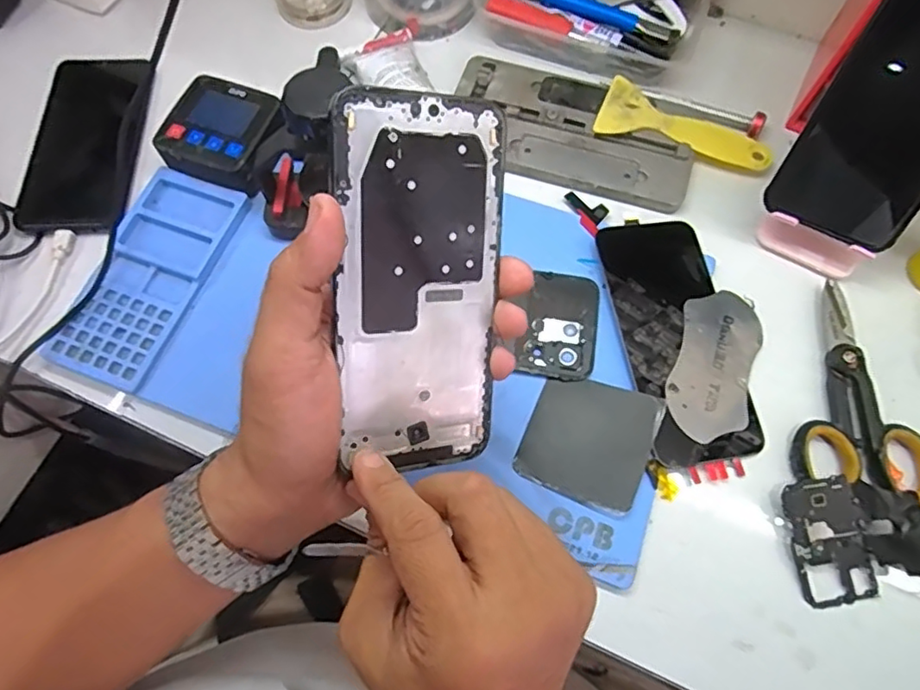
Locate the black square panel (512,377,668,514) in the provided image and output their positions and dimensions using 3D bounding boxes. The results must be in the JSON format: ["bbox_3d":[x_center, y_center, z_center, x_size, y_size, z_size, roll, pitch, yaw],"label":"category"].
[{"bbox_3d":[0.077,0.056,0.353,0.070,0.010,0.071,23,71,9],"label":"black square panel"}]

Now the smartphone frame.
[{"bbox_3d":[-0.017,-0.021,0.252,0.071,0.004,0.158,-4,107,-26],"label":"smartphone frame"}]

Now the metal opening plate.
[{"bbox_3d":[0.159,0.012,0.370,0.051,0.004,0.100,22,69,-2],"label":"metal opening plate"}]

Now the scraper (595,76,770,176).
[{"bbox_3d":[0.162,-0.154,0.427,0.122,0.005,0.049,23,71,9],"label":"scraper"}]

